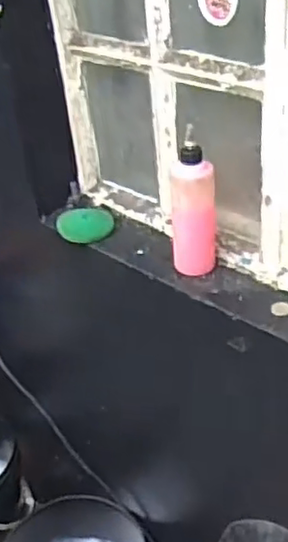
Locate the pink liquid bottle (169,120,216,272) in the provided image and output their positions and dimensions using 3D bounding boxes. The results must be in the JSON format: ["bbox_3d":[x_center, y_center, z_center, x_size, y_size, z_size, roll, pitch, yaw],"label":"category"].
[{"bbox_3d":[0.059,-0.077,0.784,0.055,0.169,0.046,-4,36,5],"label":"pink liquid bottle"}]

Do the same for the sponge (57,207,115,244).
[{"bbox_3d":[-0.082,-0.066,0.926,0.080,0.018,0.085,-14,37,-9],"label":"sponge"}]

